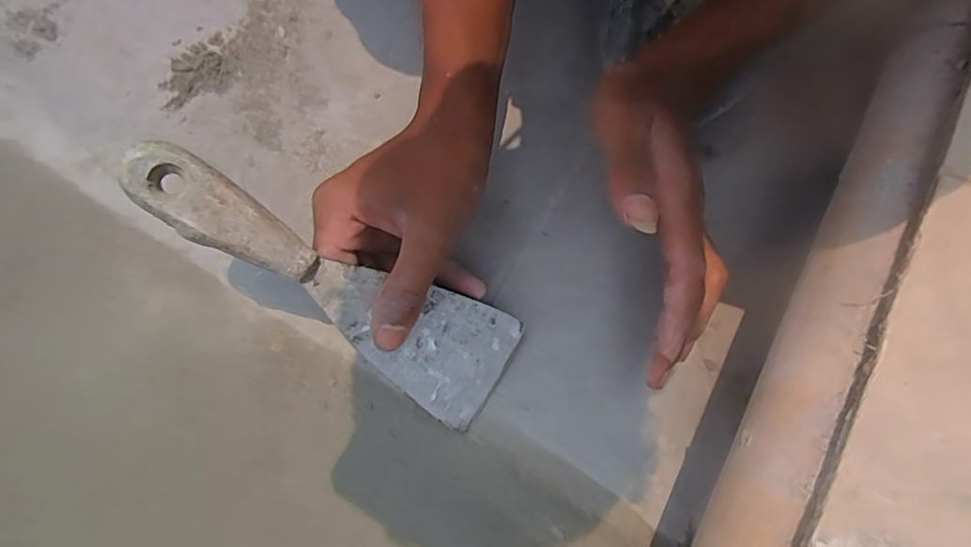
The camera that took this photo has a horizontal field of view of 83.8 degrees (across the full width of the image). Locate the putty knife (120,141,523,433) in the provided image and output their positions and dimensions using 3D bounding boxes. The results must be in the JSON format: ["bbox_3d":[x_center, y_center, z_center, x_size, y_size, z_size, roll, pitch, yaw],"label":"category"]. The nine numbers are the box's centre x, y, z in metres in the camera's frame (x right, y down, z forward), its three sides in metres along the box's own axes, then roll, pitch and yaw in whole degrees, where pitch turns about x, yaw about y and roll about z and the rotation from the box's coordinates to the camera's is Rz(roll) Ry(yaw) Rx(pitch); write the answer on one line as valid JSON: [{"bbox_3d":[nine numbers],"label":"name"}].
[{"bbox_3d":[-0.073,0.007,0.273,0.205,0.014,0.063,35,72,-24],"label":"putty knife"}]

